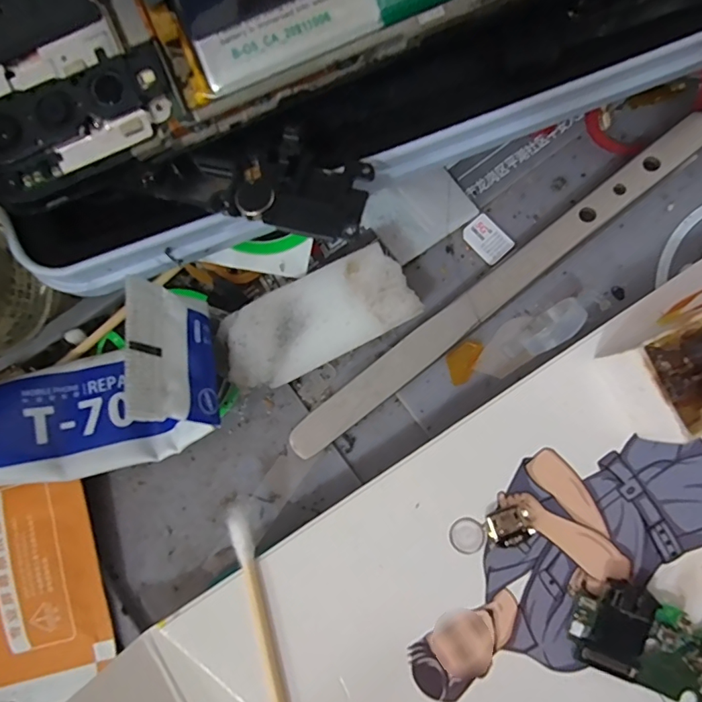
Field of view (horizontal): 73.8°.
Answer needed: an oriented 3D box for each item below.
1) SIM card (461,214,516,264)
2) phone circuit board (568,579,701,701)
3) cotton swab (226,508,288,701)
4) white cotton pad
[{"bbox_3d":[0.037,-0.030,0.126,0.009,0.004,0.013,-41,83,-1],"label":"SIM card"},{"bbox_3d":[0.077,0.067,0.097,0.062,0.005,0.018,24,79,3],"label":"phone circuit board"},{"bbox_3d":[-0.015,0.069,0.098,0.004,0.008,0.071,-16,82,-2],"label":"cotton swab"},{"bbox_3d":[-0.007,-0.008,0.109,0.045,0.004,0.020,-27,100,-8],"label":"white cotton pad"}]

